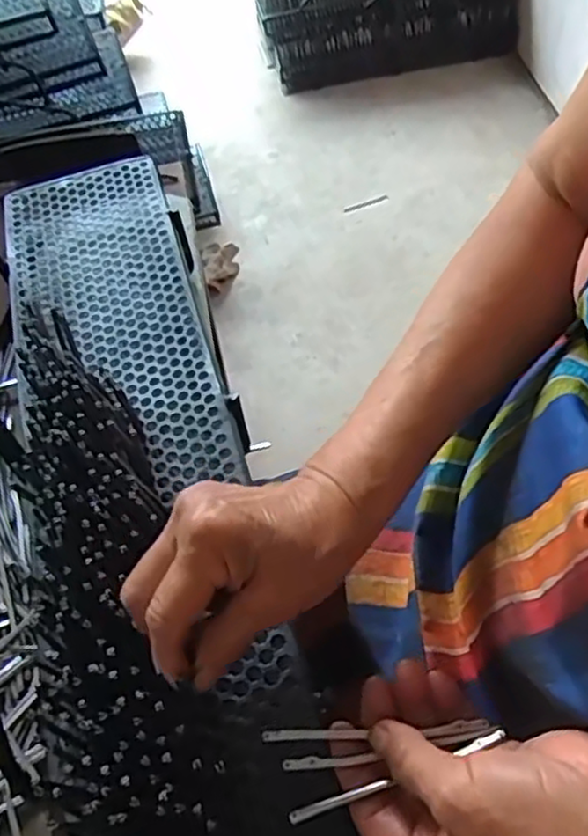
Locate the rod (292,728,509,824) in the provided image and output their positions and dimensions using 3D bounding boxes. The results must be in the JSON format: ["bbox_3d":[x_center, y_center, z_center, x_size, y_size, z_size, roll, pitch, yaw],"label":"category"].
[{"bbox_3d":[0.049,0.163,0.320,0.107,0.004,0.005,-15,55,-13],"label":"rod"}]

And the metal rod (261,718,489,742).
[{"bbox_3d":[0.039,0.148,0.332,0.106,0.004,0.006,-2,55,-1],"label":"metal rod"}]

